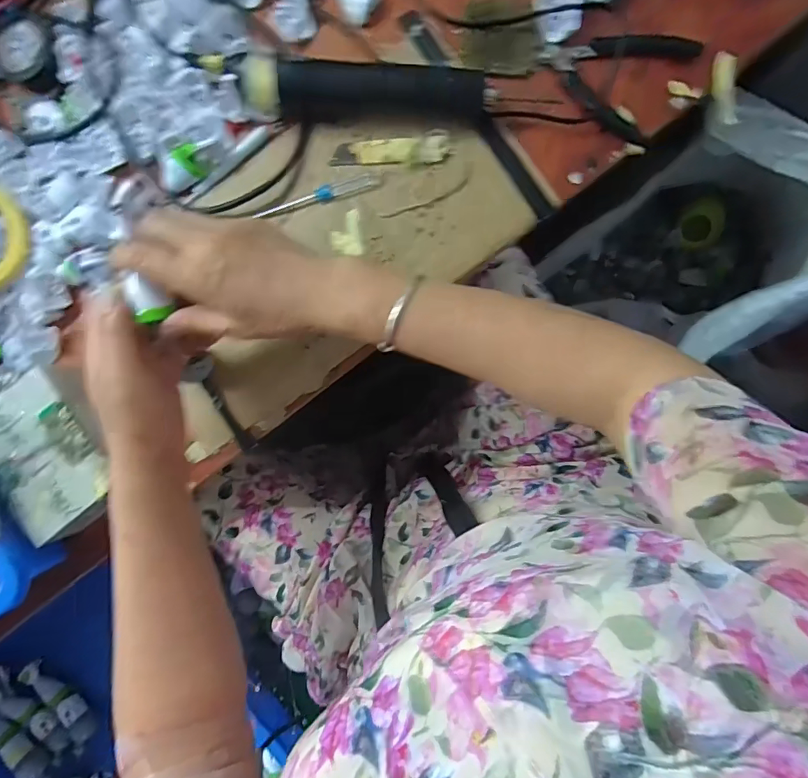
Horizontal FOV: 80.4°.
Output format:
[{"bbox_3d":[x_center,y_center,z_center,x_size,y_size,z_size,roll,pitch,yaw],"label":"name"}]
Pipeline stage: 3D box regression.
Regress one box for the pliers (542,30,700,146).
[{"bbox_3d":[0.162,-0.252,0.373,0.108,0.020,0.080,26,93,6],"label":"pliers"}]

